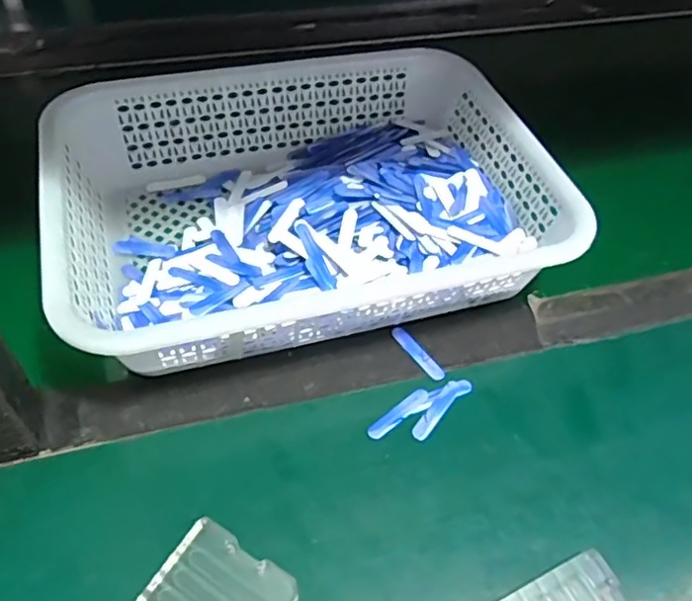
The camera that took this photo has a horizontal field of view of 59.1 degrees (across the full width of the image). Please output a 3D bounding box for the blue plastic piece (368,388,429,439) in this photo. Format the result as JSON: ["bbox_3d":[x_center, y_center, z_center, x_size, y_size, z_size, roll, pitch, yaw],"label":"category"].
[{"bbox_3d":[0.035,0.074,0.400,0.050,0.004,0.011,-33,59,-27],"label":"blue plastic piece"}]

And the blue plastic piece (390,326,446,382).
[{"bbox_3d":[0.051,0.037,0.432,0.011,0.004,0.050,-26,57,-24],"label":"blue plastic piece"}]

